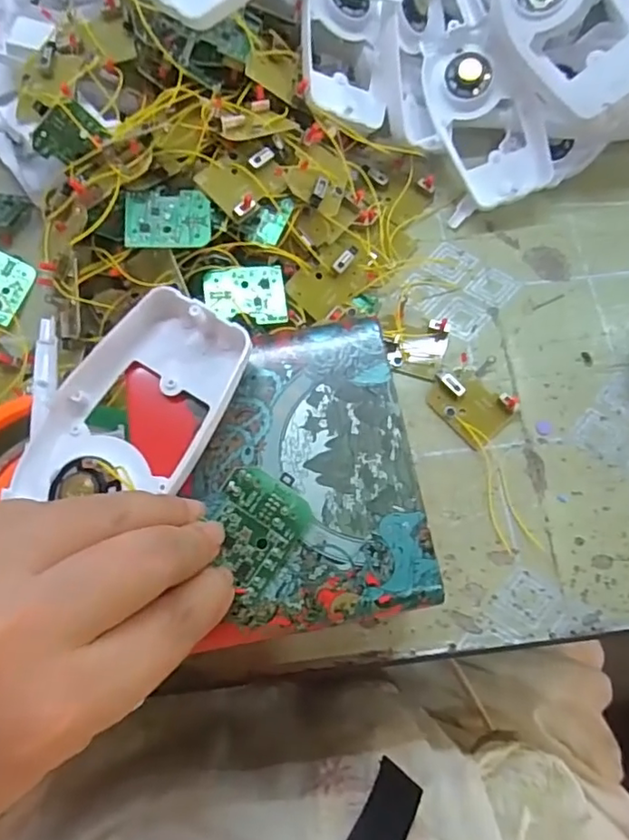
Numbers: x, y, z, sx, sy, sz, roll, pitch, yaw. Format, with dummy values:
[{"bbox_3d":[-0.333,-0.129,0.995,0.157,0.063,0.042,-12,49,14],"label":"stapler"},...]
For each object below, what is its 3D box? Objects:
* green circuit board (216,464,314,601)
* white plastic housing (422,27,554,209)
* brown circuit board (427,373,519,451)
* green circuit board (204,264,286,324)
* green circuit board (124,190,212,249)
[{"bbox_3d":[-0.021,0.038,0.205,0.033,0.004,0.040,34,80,-12],"label":"green circuit board"},{"bbox_3d":[0.106,-0.189,0.355,0.052,0.025,0.111,-20,85,-7],"label":"white plastic housing"},{"bbox_3d":[0.087,-0.010,0.321,0.034,0.008,0.043,-42,76,-13],"label":"brown circuit board"},{"bbox_3d":[-0.036,-0.067,0.308,0.041,0.004,0.033,-6,77,-11],"label":"green circuit board"},{"bbox_3d":[-0.075,-0.103,0.294,0.042,0.006,0.032,-5,71,-2],"label":"green circuit board"}]

